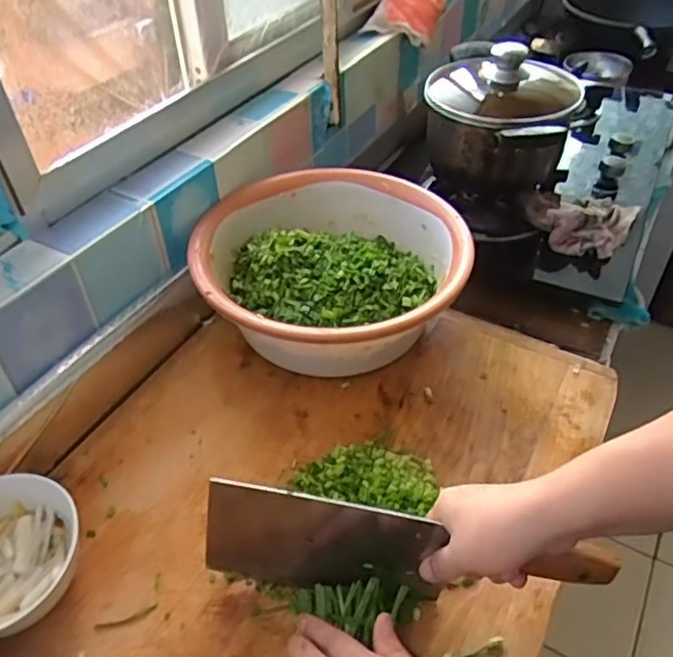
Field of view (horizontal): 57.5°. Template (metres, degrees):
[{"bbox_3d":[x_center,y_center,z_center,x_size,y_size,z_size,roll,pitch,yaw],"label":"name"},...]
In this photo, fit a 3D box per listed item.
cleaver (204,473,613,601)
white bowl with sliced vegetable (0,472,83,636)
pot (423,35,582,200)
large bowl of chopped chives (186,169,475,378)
[{"bbox_3d":[0.049,0.159,0.454,0.289,0.109,0.032,4,44,6],"label":"cleaver"},{"bbox_3d":[-0.250,0.171,0.473,0.102,0.078,0.111,-1,43,1],"label":"white bowl with sliced vegetable"},{"bbox_3d":[0.221,-0.292,0.856,0.199,0.169,0.204,17,46,19],"label":"pot"},{"bbox_3d":[-0.003,-0.054,0.680,0.274,0.114,0.274,-1,43,1],"label":"large bowl of chopped chives"}]

